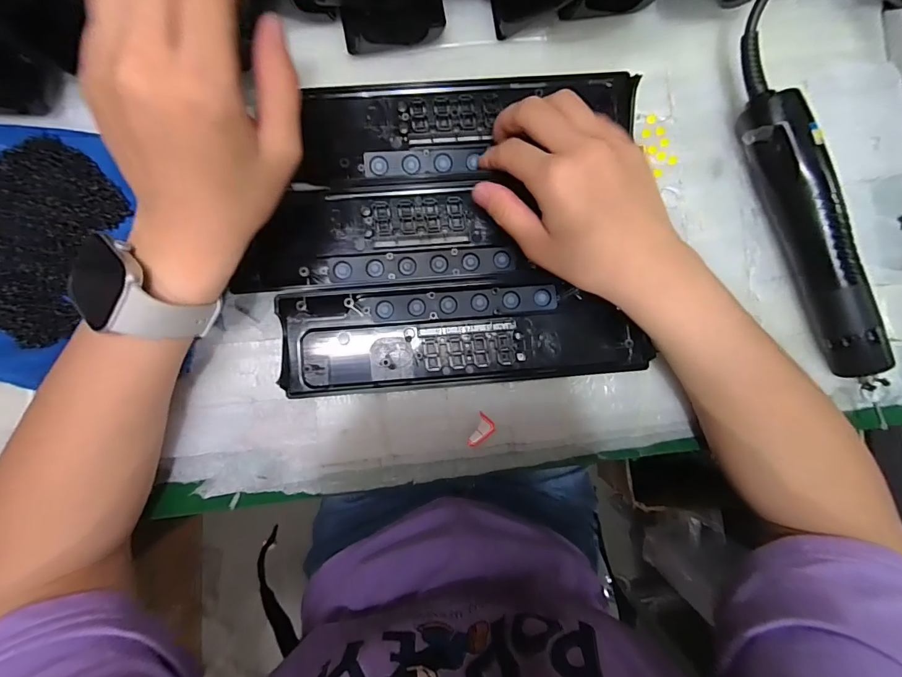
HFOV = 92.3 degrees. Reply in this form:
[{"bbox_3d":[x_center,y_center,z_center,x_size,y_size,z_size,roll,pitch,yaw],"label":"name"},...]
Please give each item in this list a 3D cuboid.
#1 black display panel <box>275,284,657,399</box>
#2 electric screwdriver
[{"bbox_3d":[0.010,-0.002,0.297,0.242,0.011,0.066,-4,89,-2],"label":"black display panel"},{"bbox_3d":[0.246,-0.069,0.294,0.031,0.041,0.195,-23,90,-3],"label":"electric screwdriver"}]

